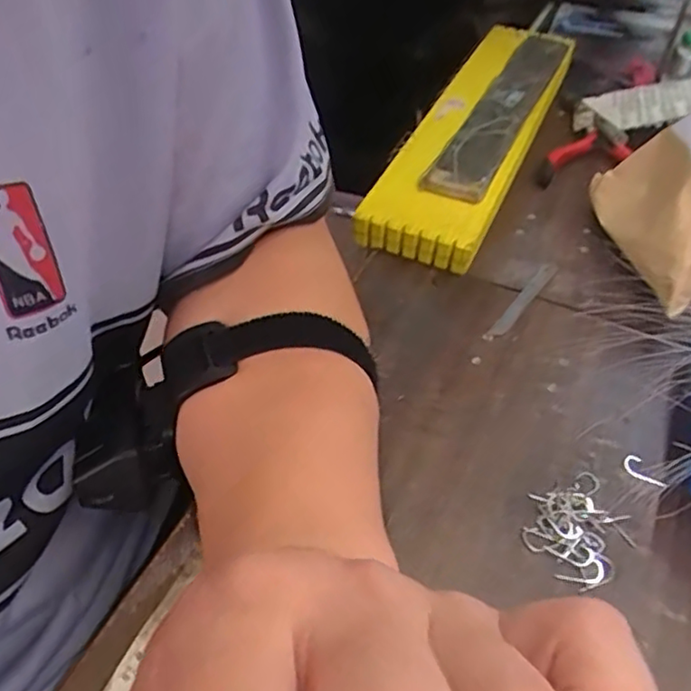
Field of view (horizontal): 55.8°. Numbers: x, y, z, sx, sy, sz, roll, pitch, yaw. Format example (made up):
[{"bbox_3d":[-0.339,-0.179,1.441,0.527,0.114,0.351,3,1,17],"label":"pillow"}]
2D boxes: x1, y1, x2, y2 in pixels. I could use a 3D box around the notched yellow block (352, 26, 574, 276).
[{"bbox_3d":[0.110,-0.179,0.532,0.085,0.044,0.343,18,49,16],"label":"notched yellow block"}]

